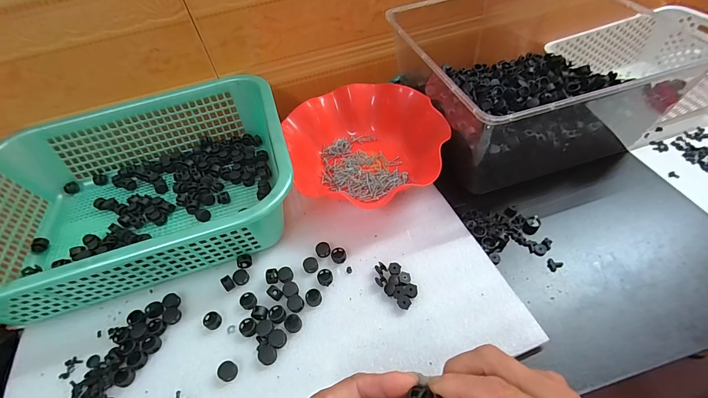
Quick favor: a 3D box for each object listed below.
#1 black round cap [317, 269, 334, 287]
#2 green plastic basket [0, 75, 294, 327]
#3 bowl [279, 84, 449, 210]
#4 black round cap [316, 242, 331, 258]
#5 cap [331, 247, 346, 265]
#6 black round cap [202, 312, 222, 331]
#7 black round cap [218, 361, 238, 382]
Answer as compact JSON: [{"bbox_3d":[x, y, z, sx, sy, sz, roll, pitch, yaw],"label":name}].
[{"bbox_3d":[-0.033,0.089,0.383,0.017,0.006,0.019,-8,51,1],"label":"black round cap"},{"bbox_3d":[-0.275,-0.015,0.438,0.378,0.123,0.291,-18,51,-7],"label":"green plastic basket"},{"bbox_3d":[0.012,-0.085,0.472,0.210,0.065,0.204,-6,51,2],"label":"bowl"},{"bbox_3d":[-0.037,0.061,0.402,0.016,0.007,0.019,-16,51,-5],"label":"black round cap"},{"bbox_3d":[-0.018,0.066,0.396,0.017,0.007,0.018,-4,51,5],"label":"cap"},{"bbox_3d":[-0.151,0.130,0.361,0.020,0.007,0.017,17,55,20],"label":"black round cap"},{"bbox_3d":[-0.123,0.168,0.329,0.017,0.010,0.017,-4,51,5],"label":"black round cap"}]

